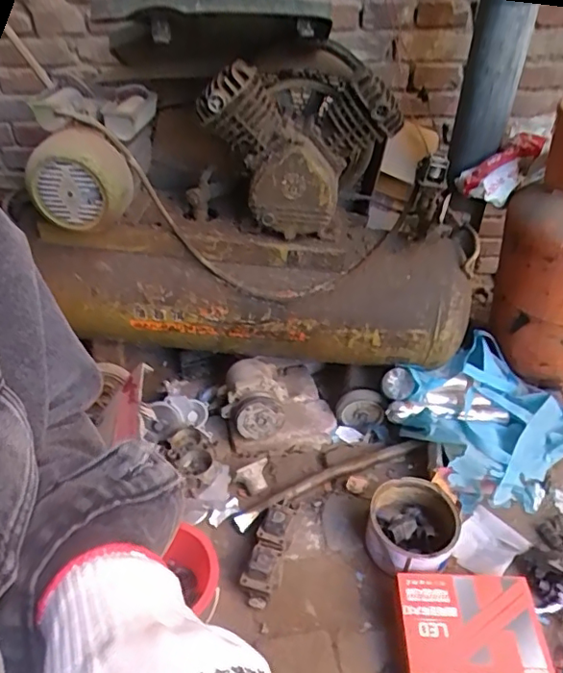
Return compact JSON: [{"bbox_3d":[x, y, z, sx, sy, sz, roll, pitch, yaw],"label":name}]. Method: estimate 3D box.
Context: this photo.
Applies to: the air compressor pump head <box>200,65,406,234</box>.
[{"bbox_3d":[0.033,-0.334,0.969,0.296,0.260,0.191,1,39,2],"label":"air compressor pump head"}]

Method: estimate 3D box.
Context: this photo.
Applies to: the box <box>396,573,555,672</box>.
[{"bbox_3d":[0.293,0.449,0.849,0.216,0.053,0.157,2,39,3],"label":"box"}]

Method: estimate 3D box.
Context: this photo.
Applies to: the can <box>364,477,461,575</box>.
[{"bbox_3d":[0.229,0.341,0.970,0.154,0.074,0.159,5,38,13],"label":"can"}]

